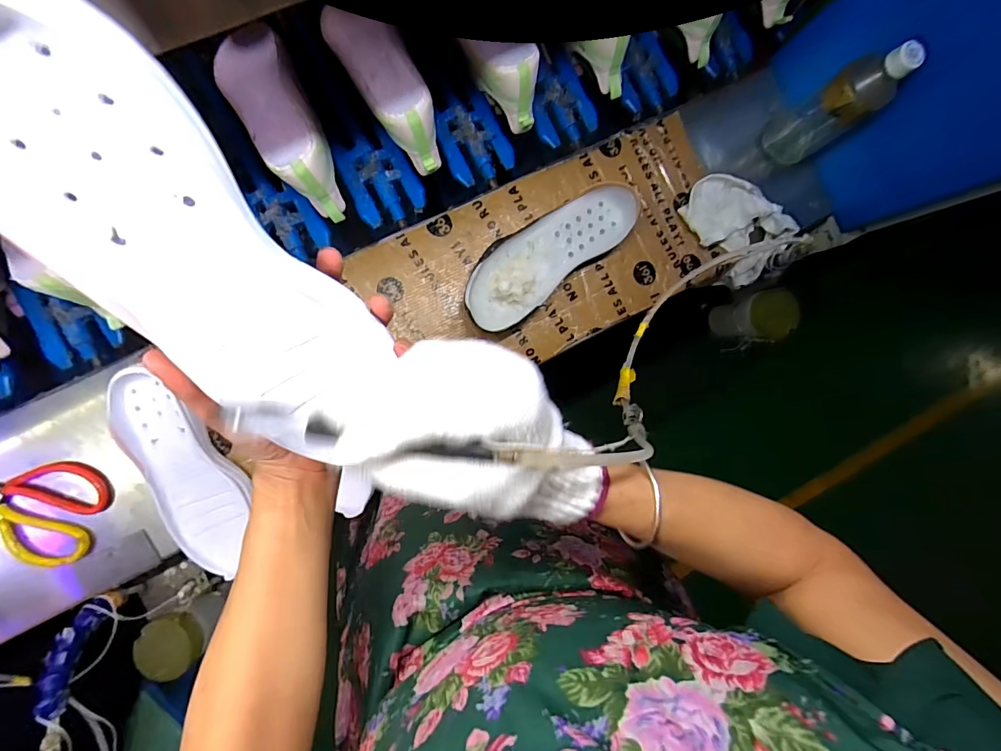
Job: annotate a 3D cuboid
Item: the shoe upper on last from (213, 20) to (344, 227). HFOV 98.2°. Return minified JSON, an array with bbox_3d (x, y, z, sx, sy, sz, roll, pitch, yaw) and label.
[{"bbox_3d":[-0.256,-0.288,0.517,0.080,0.096,0.207,-26,95,-8],"label":"shoe upper on last"}]

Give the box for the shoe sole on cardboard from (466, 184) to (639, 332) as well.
[{"bbox_3d":[0.059,-0.154,0.560,0.252,0.046,0.090,-39,96,-7],"label":"shoe sole on cardboard"}]

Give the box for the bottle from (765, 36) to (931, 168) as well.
[{"bbox_3d":[0.405,-0.322,0.524,0.059,0.178,0.066,-33,96,-7],"label":"bottle"}]

